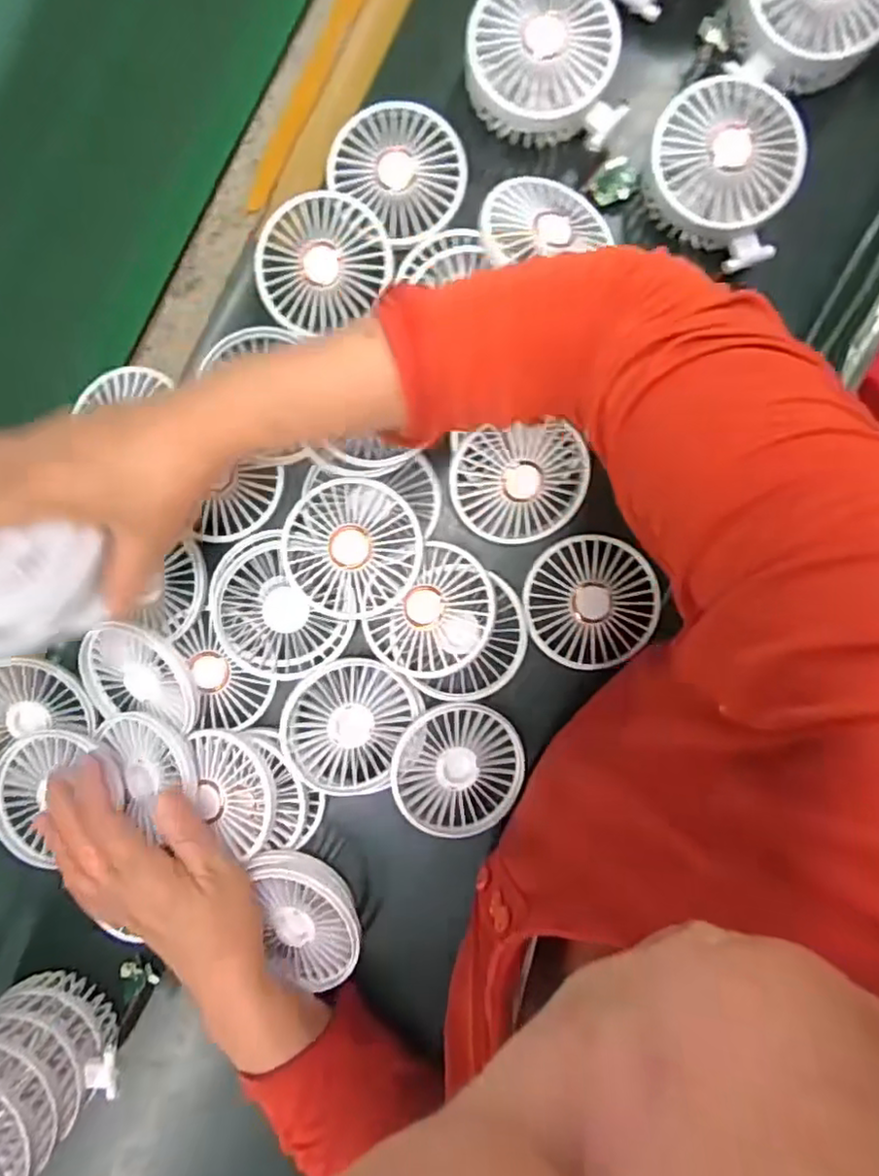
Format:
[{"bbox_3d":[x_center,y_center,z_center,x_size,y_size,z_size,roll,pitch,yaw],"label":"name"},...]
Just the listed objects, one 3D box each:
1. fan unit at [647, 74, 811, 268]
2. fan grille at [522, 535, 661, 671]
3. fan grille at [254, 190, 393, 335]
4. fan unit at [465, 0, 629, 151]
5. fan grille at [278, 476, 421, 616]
[{"bbox_3d":[0.171,-0.253,0.397,0.085,0.041,0.093,15,92,2],"label":"fan unit"},{"bbox_3d":[0.100,0.010,0.429,0.085,0.007,0.085,1,91,3],"label":"fan grille"},{"bbox_3d":[-0.075,-0.213,0.420,0.084,0.014,0.080,0,91,3],"label":"fan grille"},{"bbox_3d":[0.067,-0.322,0.397,0.099,0.039,0.084,10,91,3],"label":"fan unit"},{"bbox_3d":[-0.055,-0.026,0.418,0.084,0.024,0.087,0,96,3],"label":"fan grille"}]

